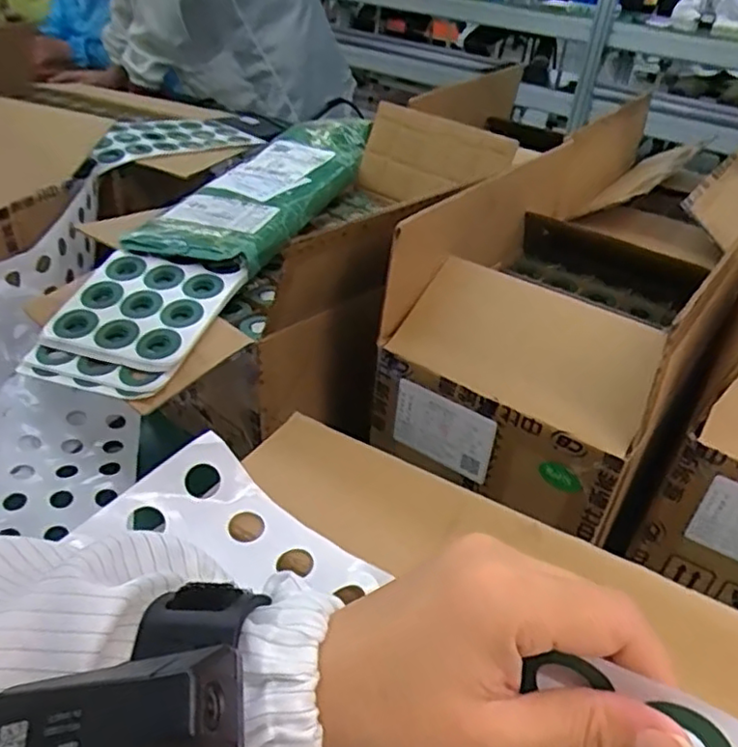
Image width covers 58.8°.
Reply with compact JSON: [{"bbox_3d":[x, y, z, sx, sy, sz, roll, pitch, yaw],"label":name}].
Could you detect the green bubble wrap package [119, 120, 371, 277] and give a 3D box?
[{"bbox_3d":[-0.094,-0.197,0.682,0.116,0.039,0.390,14,36,12],"label":"green bubble wrap package"}]

